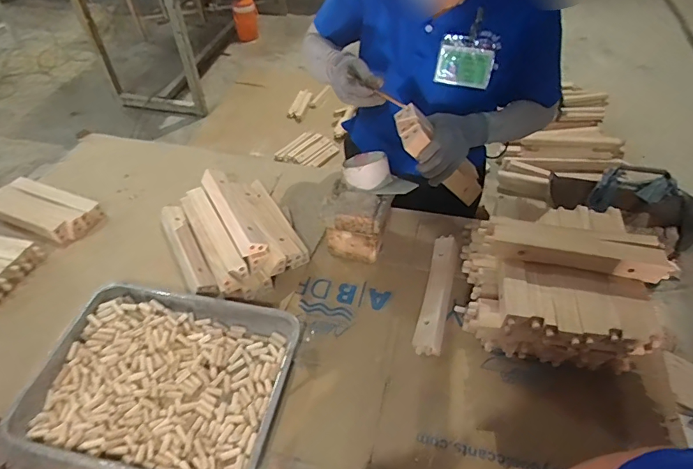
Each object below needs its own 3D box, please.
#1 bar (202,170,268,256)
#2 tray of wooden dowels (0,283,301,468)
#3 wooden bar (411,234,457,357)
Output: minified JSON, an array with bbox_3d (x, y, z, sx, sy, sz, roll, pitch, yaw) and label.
[{"bbox_3d":[-0.226,-0.052,0.880,0.054,0.029,0.249,-25,52,-19],"label":"bar"},{"bbox_3d":[-0.299,0.224,0.714,0.391,0.041,0.286,9,49,10],"label":"tray of wooden dowels"},{"bbox_3d":[0.171,0.106,0.819,0.050,0.028,0.255,12,50,12],"label":"wooden bar"}]

